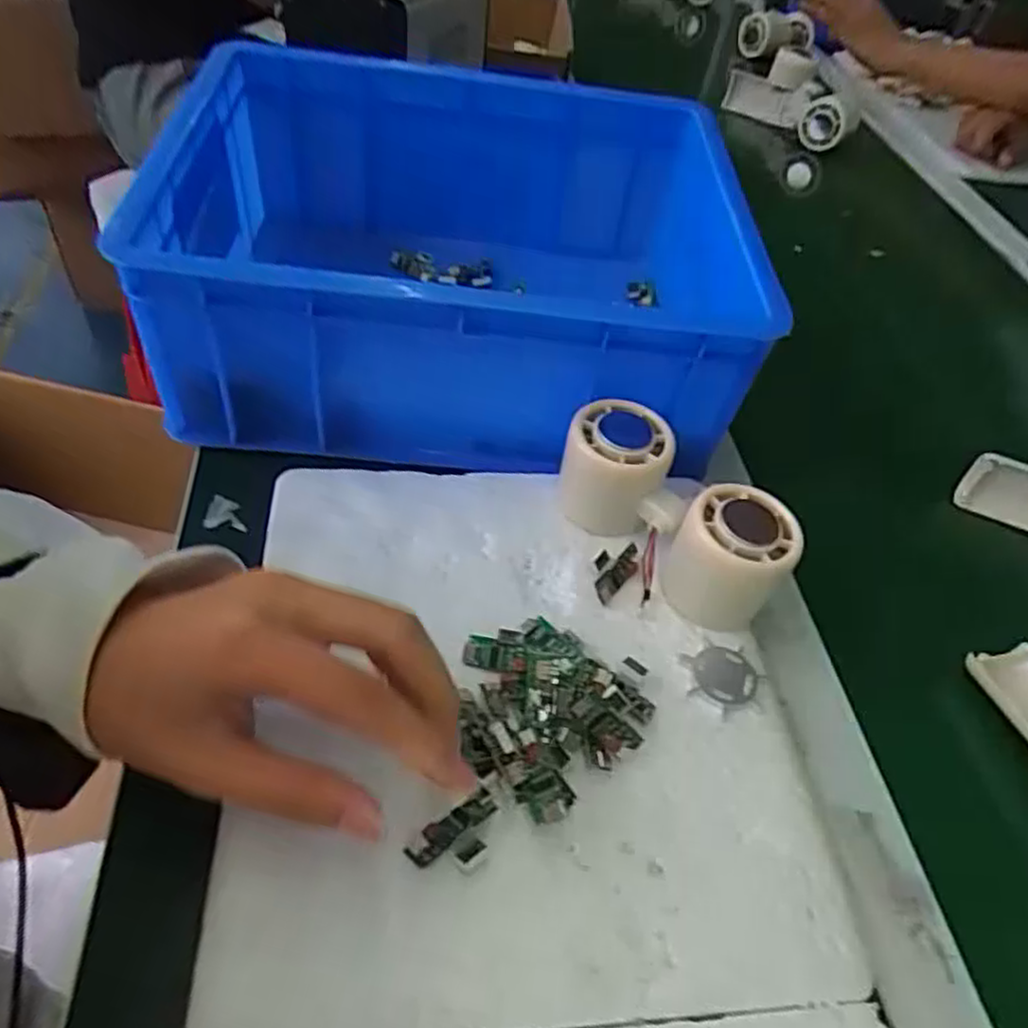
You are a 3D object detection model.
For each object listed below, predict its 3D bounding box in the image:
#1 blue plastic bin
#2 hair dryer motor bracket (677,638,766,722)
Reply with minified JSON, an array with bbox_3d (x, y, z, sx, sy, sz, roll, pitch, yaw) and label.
[{"bbox_3d":[-0.035,-0.161,0.484,0.325,0.152,0.268,3,49,-6],"label":"blue plastic bin"},{"bbox_3d":[0.101,0.079,0.358,0.040,0.004,0.035,31,51,17],"label":"hair dryer motor bracket"}]

